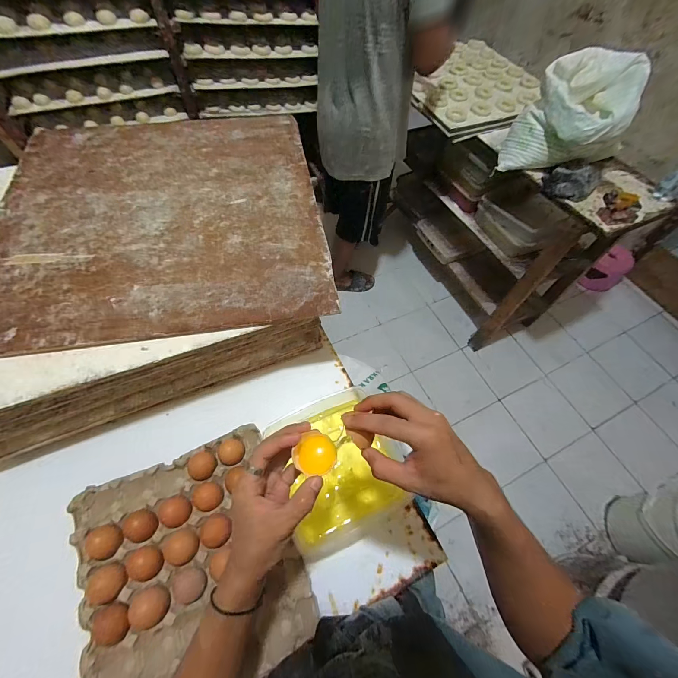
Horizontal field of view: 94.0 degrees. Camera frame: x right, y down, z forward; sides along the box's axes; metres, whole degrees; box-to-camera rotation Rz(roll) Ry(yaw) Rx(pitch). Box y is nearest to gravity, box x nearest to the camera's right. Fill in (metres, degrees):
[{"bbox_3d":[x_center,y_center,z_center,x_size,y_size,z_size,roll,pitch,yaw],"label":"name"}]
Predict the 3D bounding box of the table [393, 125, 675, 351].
[{"bbox_3d":[0.639,-0.565,1.435,0.369,0.715,1.002,-24,64,-16],"label":"table"}]

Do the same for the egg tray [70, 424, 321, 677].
[{"bbox_3d":[-0.218,0.325,0.462,0.291,0.051,0.306,-21,63,-14],"label":"egg tray"}]

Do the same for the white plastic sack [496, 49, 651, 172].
[{"bbox_3d":[0.719,-0.685,0.987,0.289,0.245,0.314,29,62,13],"label":"white plastic sack"}]

